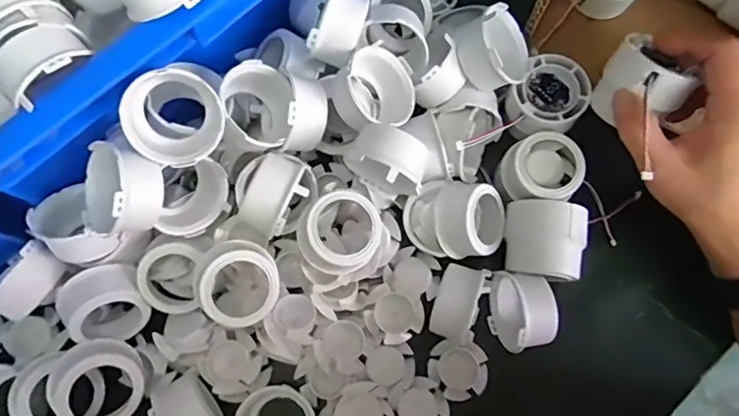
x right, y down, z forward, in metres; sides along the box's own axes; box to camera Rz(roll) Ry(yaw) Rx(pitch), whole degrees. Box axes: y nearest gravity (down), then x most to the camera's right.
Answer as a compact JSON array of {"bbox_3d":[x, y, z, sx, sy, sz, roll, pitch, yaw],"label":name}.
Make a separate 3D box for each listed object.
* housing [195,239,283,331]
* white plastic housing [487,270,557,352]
[{"bbox_3d":[-0.084,0.047,0.320,0.052,0.023,0.051,1,89,-24],"label":"housing"},{"bbox_3d":[0.104,0.070,0.340,0.032,0.048,0.050,-1,77,-2],"label":"white plastic housing"}]

